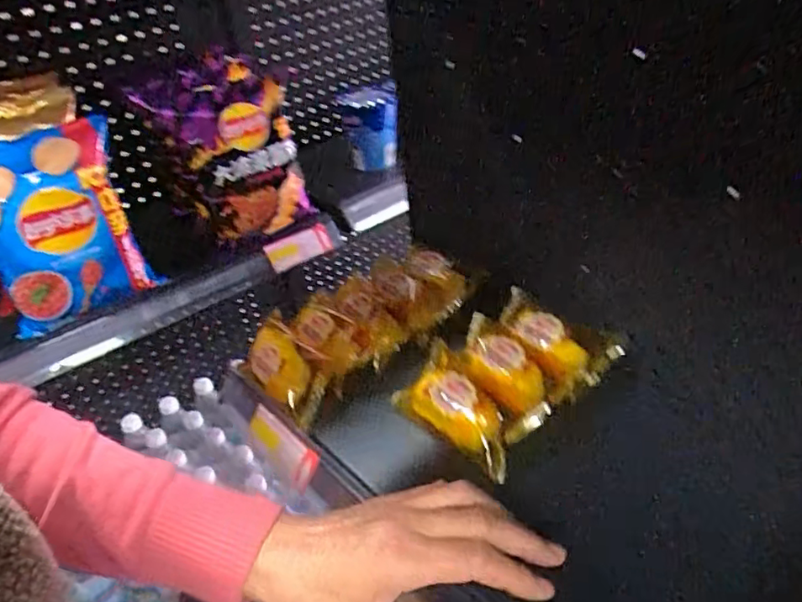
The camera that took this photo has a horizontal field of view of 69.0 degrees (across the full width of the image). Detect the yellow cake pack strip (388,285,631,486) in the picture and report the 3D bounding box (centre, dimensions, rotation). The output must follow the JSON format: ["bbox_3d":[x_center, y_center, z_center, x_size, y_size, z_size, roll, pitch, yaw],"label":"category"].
[{"bbox_3d":[0.092,0.052,0.492,0.161,0.045,0.125,-33,43,-32],"label":"yellow cake pack strip"}]

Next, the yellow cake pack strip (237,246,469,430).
[{"bbox_3d":[-0.038,0.016,0.558,0.222,0.048,0.105,-31,43,-30],"label":"yellow cake pack strip"}]

